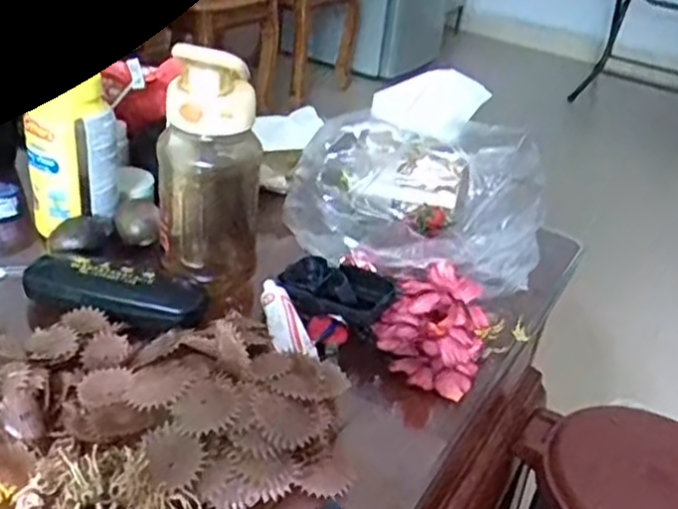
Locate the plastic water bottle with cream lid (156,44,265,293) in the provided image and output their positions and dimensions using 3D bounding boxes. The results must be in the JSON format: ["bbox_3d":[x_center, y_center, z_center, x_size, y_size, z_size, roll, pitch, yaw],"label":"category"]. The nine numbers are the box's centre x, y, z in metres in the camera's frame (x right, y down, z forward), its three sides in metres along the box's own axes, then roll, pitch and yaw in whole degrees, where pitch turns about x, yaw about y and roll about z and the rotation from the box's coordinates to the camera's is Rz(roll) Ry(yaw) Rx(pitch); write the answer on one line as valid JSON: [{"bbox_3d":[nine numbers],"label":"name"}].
[{"bbox_3d":[-0.116,-0.072,0.637,0.089,0.202,0.095,0,32,-13],"label":"plastic water bottle with cream lid"}]

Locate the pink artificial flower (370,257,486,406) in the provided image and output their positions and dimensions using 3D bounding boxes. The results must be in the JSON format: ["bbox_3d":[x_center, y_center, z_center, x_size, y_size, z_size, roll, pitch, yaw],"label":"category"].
[{"bbox_3d":[0.081,0.059,0.614,0.087,0.059,0.098,15,32,12],"label":"pink artificial flower"}]

